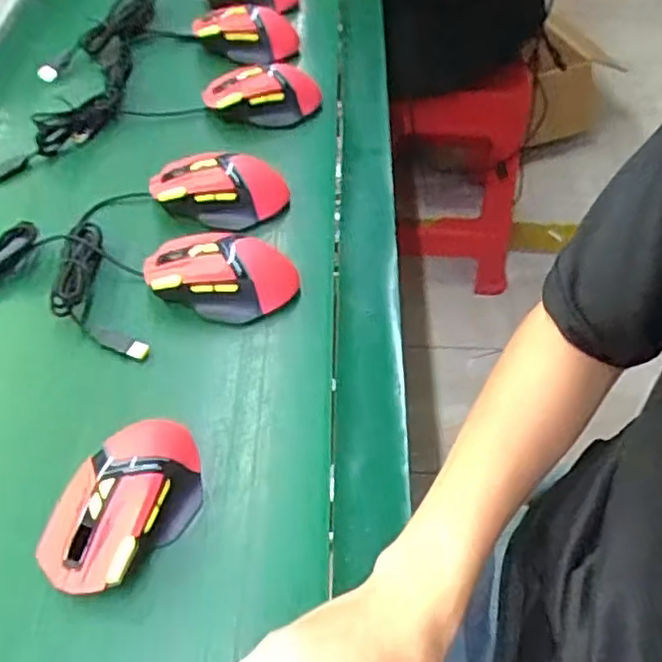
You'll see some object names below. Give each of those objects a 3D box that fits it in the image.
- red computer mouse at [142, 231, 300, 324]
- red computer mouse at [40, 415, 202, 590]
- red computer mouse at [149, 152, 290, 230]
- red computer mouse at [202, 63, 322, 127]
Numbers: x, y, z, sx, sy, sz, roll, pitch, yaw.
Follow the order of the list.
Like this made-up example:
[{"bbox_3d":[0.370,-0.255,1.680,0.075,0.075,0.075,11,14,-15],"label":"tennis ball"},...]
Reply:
[{"bbox_3d":[-0.090,-0.043,0.542,0.116,0.048,0.065,11,51,4],"label":"red computer mouse"},{"bbox_3d":[-0.128,0.104,0.423,0.066,0.039,0.118,28,54,17],"label":"red computer mouse"},{"bbox_3d":[-0.100,-0.126,0.603,0.121,0.047,0.062,2,51,-3],"label":"red computer mouse"},{"bbox_3d":[-0.070,-0.241,0.701,0.119,0.051,0.057,0,51,-4],"label":"red computer mouse"}]

